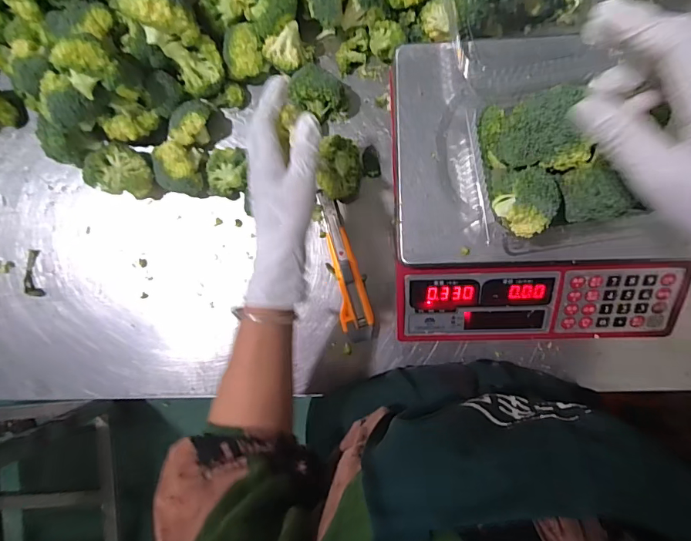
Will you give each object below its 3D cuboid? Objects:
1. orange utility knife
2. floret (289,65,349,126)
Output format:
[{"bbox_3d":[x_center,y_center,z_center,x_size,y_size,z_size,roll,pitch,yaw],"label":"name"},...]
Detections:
[{"bbox_3d":[-0.001,-0.004,0.524,0.037,0.017,0.181,-14,90,2],"label":"orange utility knife"},{"bbox_3d":[-0.031,-0.210,0.514,0.072,0.051,0.050,22,91,2],"label":"floret"}]

